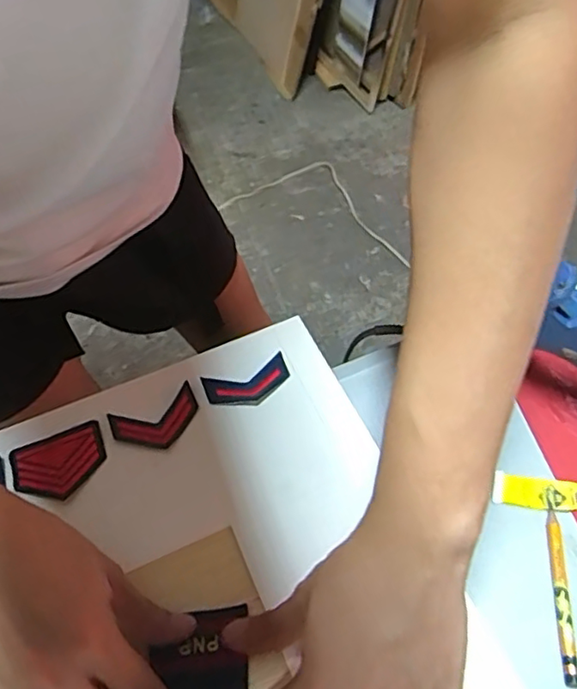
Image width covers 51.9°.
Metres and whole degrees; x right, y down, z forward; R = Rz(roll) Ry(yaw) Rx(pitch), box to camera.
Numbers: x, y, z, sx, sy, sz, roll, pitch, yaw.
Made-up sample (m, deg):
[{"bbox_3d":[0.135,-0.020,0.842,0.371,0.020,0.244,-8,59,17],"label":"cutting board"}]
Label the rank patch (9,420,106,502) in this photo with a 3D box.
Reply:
[{"bbox_3d":[-0.161,0.084,0.413,0.063,0.006,0.052,-17,56,-11],"label":"rank patch"}]

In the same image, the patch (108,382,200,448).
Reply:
[{"bbox_3d":[-0.096,0.057,0.432,0.063,0.005,0.040,-24,61,-10],"label":"patch"}]

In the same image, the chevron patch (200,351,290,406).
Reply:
[{"bbox_3d":[-0.030,0.030,0.445,0.064,0.004,0.034,-18,56,-11],"label":"chevron patch"}]

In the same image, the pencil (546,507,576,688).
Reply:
[{"bbox_3d":[0.166,0.149,0.359,0.009,0.004,0.101,4,55,5],"label":"pencil"}]

